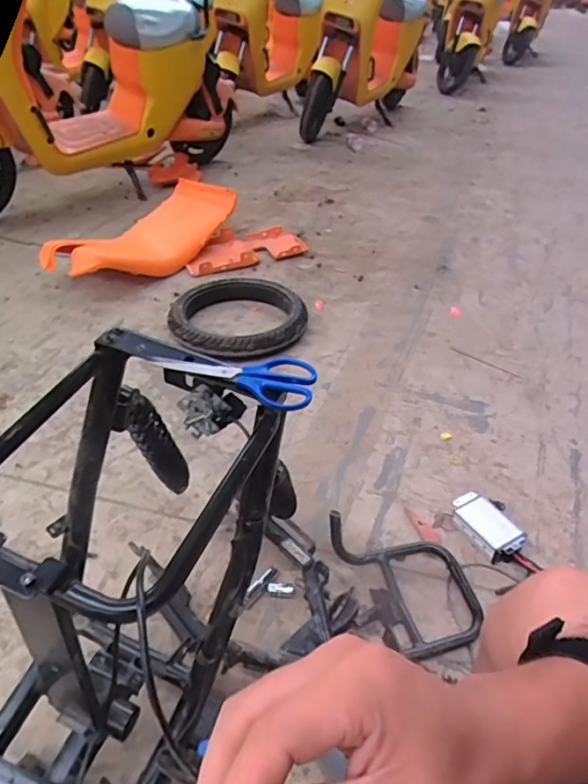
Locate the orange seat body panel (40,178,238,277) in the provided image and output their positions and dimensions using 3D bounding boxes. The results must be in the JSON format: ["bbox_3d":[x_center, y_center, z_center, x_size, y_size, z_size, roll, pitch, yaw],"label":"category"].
[{"bbox_3d":[-0.475,-0.505,1.739,0.287,0.167,0.637,21,42,22],"label":"orange seat body panel"}]

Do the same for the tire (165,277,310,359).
[{"bbox_3d":[-0.145,-0.200,1.445,0.358,0.069,0.322,5,38,5],"label":"tire"}]

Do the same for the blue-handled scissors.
[{"bbox_3d":[-0.070,-0.027,0.542,0.190,0.016,0.060,15,40,17],"label":"blue-handled scissors"}]

